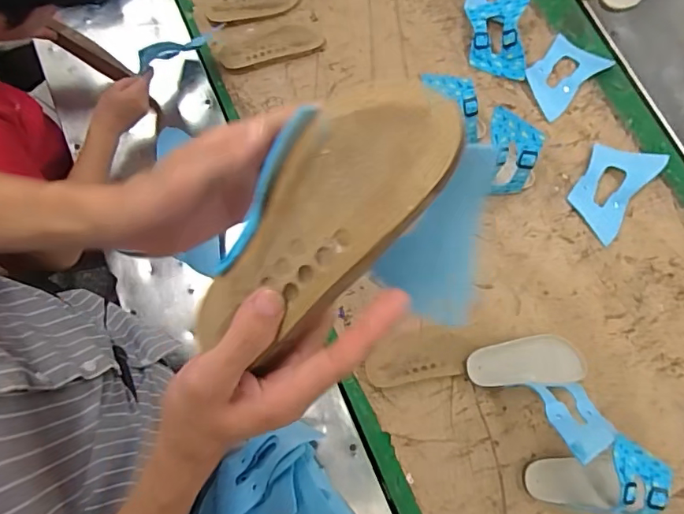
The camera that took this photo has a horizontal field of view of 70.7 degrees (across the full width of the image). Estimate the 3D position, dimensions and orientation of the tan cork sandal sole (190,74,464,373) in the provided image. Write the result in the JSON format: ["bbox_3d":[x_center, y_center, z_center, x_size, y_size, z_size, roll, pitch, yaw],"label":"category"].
[{"bbox_3d":[-0.020,-0.015,0.273,0.201,0.017,0.081,-44,78,26],"label":"tan cork sandal sole"}]

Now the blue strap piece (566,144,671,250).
[{"bbox_3d":[0.507,-0.132,0.907,0.113,0.040,0.189,33,77,7],"label":"blue strap piece"}]

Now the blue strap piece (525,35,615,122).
[{"bbox_3d":[0.449,-0.373,0.987,0.111,0.014,0.182,43,78,9],"label":"blue strap piece"}]

